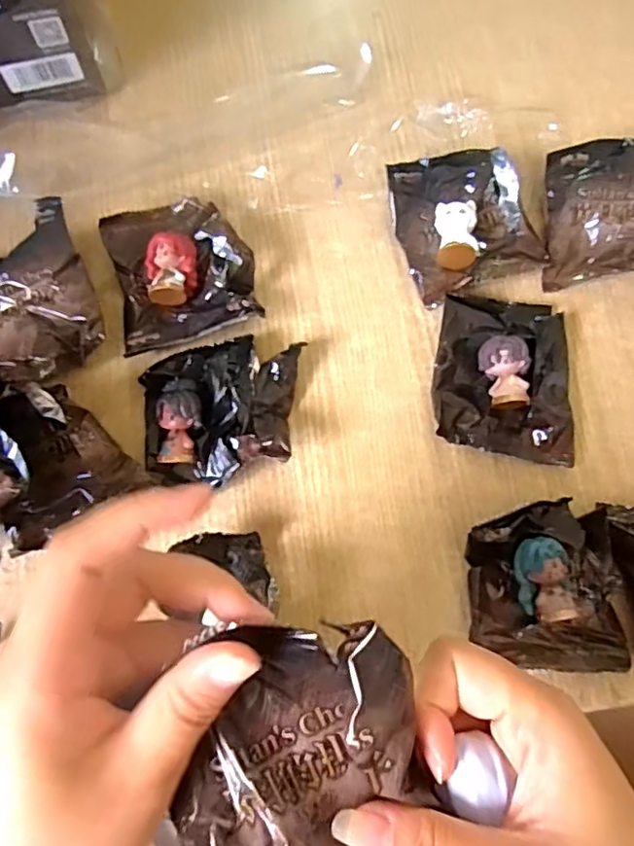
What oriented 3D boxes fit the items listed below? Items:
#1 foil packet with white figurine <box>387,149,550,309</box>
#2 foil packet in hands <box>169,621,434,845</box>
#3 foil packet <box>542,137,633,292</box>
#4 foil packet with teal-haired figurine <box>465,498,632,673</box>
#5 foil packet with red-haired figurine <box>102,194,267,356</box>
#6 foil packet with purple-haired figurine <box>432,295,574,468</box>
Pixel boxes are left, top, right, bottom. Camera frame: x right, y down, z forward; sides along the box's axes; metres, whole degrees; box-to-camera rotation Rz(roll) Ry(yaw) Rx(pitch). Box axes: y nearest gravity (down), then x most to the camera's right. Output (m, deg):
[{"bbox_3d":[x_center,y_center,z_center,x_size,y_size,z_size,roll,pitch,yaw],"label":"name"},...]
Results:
[{"bbox_3d":[0.088,-0.118,0.362,0.077,0.028,0.077,-14,76,-4],"label":"foil packet with white figurine"},{"bbox_3d":[-0.005,0.102,0.181,0.072,0.017,0.083,-12,76,-3],"label":"foil packet in hands"},{"bbox_3d":[0.170,-0.127,0.362,0.075,0.035,0.081,-7,76,-2],"label":"foil packet"},{"bbox_3d":[0.116,0.082,0.310,0.077,0.029,0.079,-1,76,-1],"label":"foil packet with teal-haired figurine"},{"bbox_3d":[-0.078,-0.089,0.354,0.077,0.028,0.087,-14,76,-4],"label":"foil packet with red-haired figurine"},{"bbox_3d":[0.103,-0.027,0.340,0.072,0.025,0.091,4,76,1],"label":"foil packet with purple-haired figurine"}]

